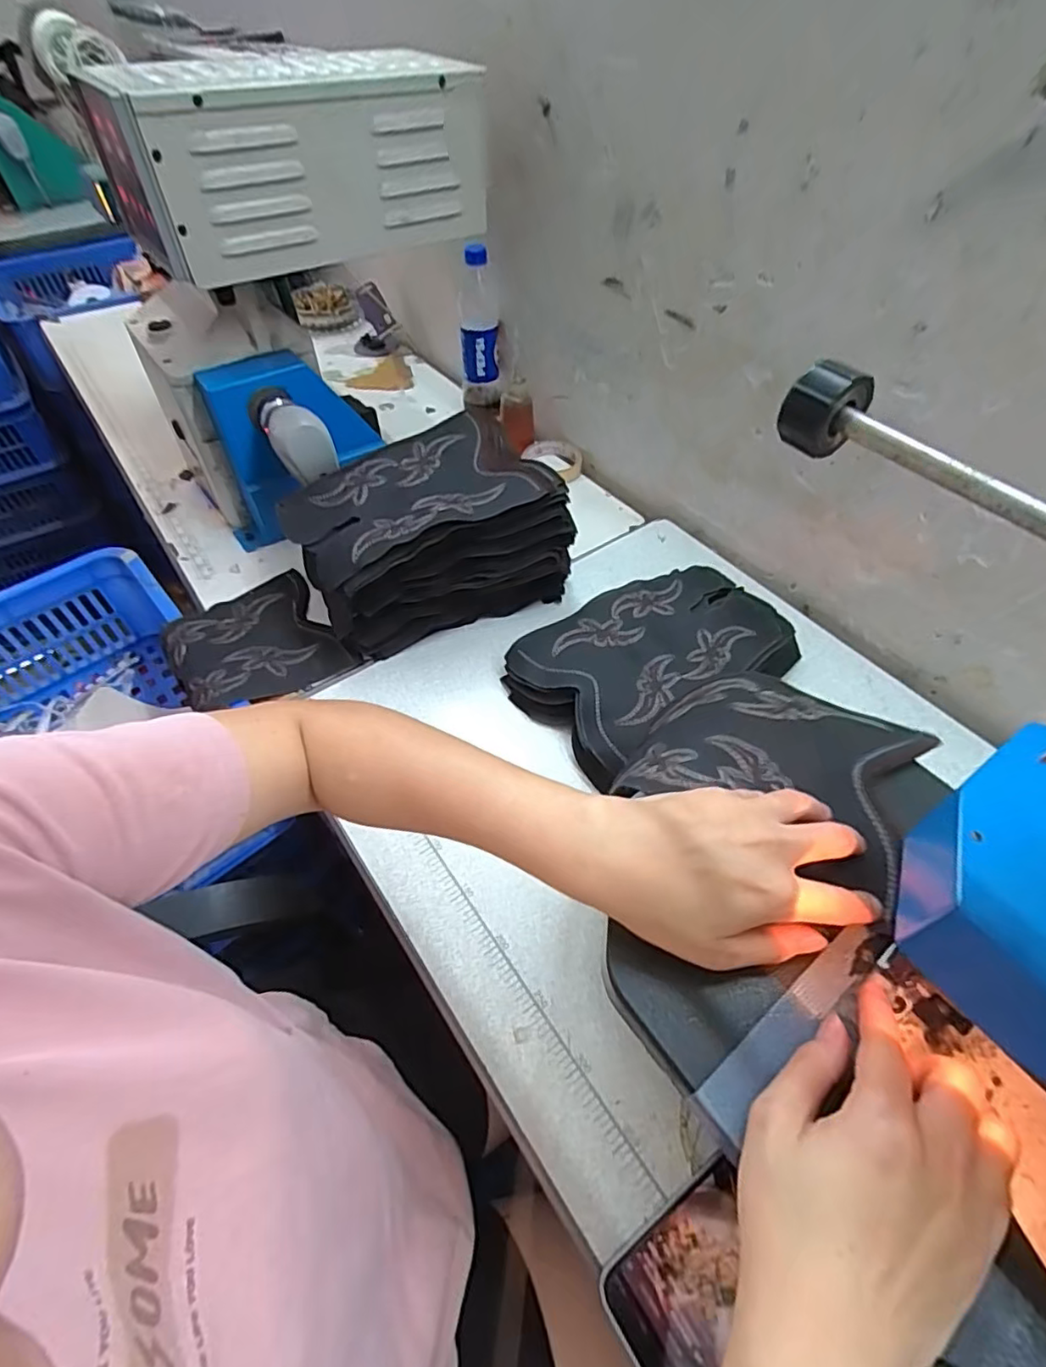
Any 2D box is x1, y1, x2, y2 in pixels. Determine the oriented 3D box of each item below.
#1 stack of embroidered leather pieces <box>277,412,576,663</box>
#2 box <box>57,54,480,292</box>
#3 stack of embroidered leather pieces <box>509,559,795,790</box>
[{"bbox_3d":[-0.099,-0.146,0.655,0.245,0.149,0.179,-26,56,-18],"label":"stack of embroidered leather pieces"},{"bbox_3d":[-0.224,-0.532,0.609,0.353,0.142,0.180,-26,56,-19],"label":"box"},{"bbox_3d":[0.138,-0.031,0.636,0.286,0.059,0.177,-29,57,-20],"label":"stack of embroidered leather pieces"}]

